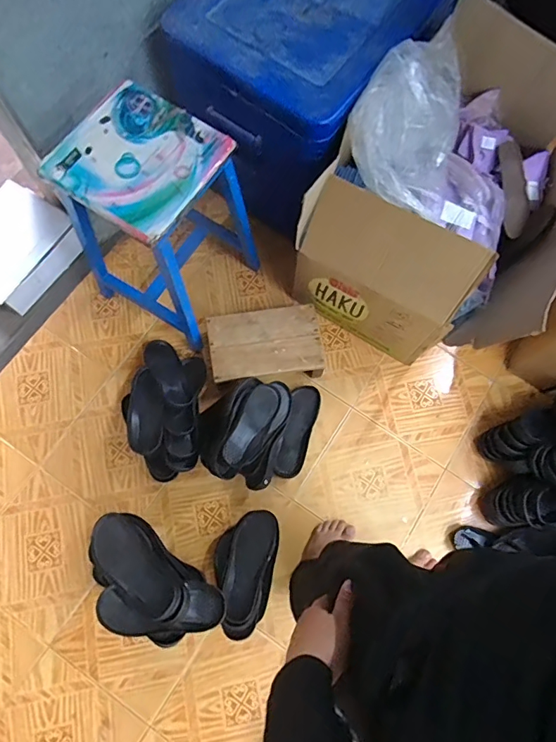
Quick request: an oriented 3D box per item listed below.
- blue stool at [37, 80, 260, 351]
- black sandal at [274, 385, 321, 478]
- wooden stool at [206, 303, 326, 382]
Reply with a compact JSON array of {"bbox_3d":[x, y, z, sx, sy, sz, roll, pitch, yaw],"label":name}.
[{"bbox_3d":[-0.253,-0.328,1.080,0.314,0.516,0.322,33,75,5],"label":"blue stool"},{"bbox_3d":[0.052,0.161,1.218,0.085,0.066,0.255,18,74,2],"label":"black sandal"},{"bbox_3d":[-0.032,-0.063,1.231,0.300,0.112,0.181,-8,75,-5],"label":"wooden stool"}]

